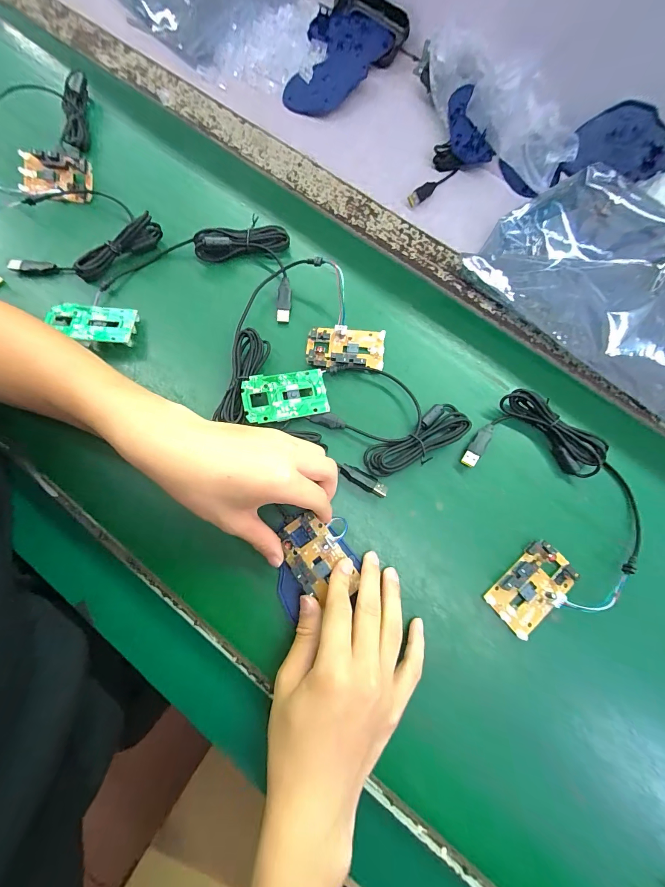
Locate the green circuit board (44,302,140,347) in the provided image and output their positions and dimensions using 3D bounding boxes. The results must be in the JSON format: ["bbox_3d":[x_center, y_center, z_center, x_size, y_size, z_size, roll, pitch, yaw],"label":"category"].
[{"bbox_3d":[-0.236,-0.118,0.328,0.076,0.009,0.041,3,70,-11],"label":"green circuit board"}]

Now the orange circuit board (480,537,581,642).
[{"bbox_3d":[0.174,0.126,0.291,0.049,0.017,0.077,44,79,9],"label":"orange circuit board"}]

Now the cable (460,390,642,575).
[{"bbox_3d":[0.219,0.027,0.315,0.173,0.022,0.093,34,78,7],"label":"cable"}]

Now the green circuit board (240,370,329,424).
[{"bbox_3d":[-0.044,-0.045,0.318,0.077,0.004,0.045,-7,82,-12],"label":"green circuit board"}]

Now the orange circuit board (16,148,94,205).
[{"bbox_3d":[-0.313,-0.300,0.377,0.080,0.011,0.047,3,103,1],"label":"orange circuit board"}]

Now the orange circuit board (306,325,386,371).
[{"bbox_3d":[0.014,-0.097,0.343,0.078,0.015,0.044,2,76,-1],"label":"orange circuit board"}]

